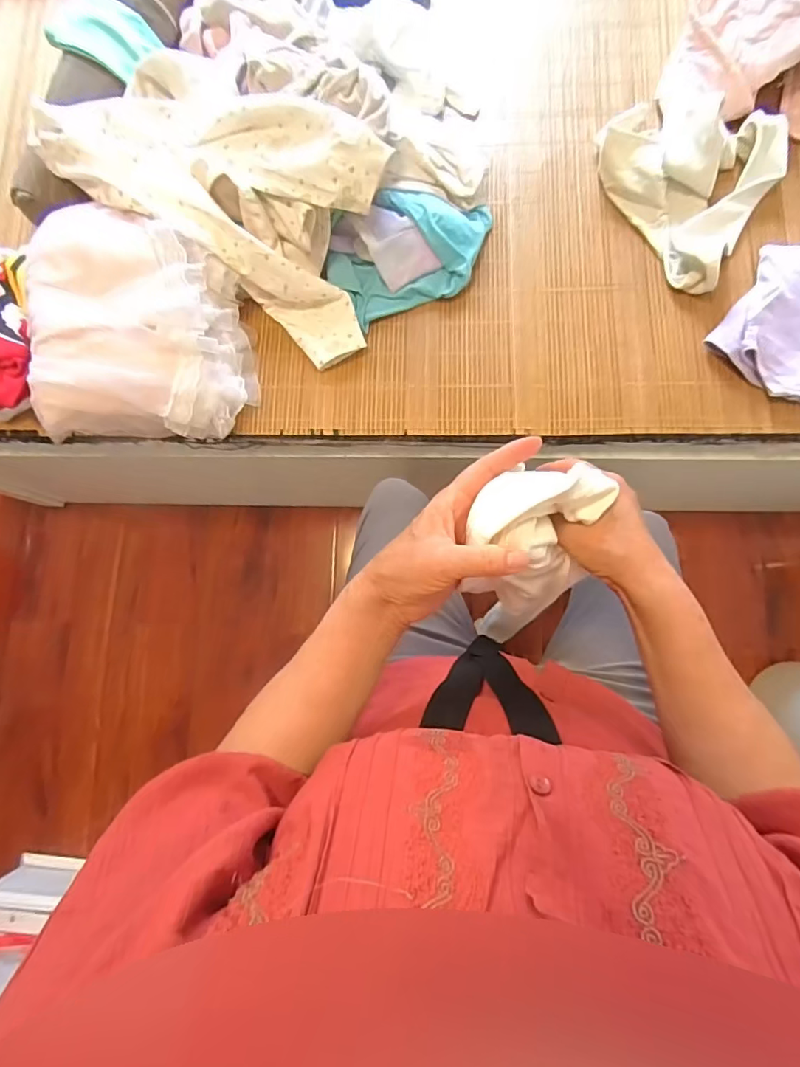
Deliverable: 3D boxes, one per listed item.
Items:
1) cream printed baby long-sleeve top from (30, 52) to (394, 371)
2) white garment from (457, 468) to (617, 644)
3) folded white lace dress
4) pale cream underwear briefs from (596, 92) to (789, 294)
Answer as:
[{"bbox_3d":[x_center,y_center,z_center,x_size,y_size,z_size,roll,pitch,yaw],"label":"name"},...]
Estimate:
[{"bbox_3d":[-0.230,-0.463,0.690,0.479,0.159,0.231,37,86,9],"label":"cream printed baby long-sleeve top"},{"bbox_3d":[0.102,0.022,0.404,0.097,0.127,0.127,8,82,6],"label":"white garment"},{"bbox_3d":[-0.342,-0.273,0.685,0.253,0.130,0.269,-5,81,3],"label":"folded white lace dress"},{"bbox_3d":[0.388,-0.502,0.701,0.237,0.075,0.247,33,85,8],"label":"pale cream underwear briefs"}]

